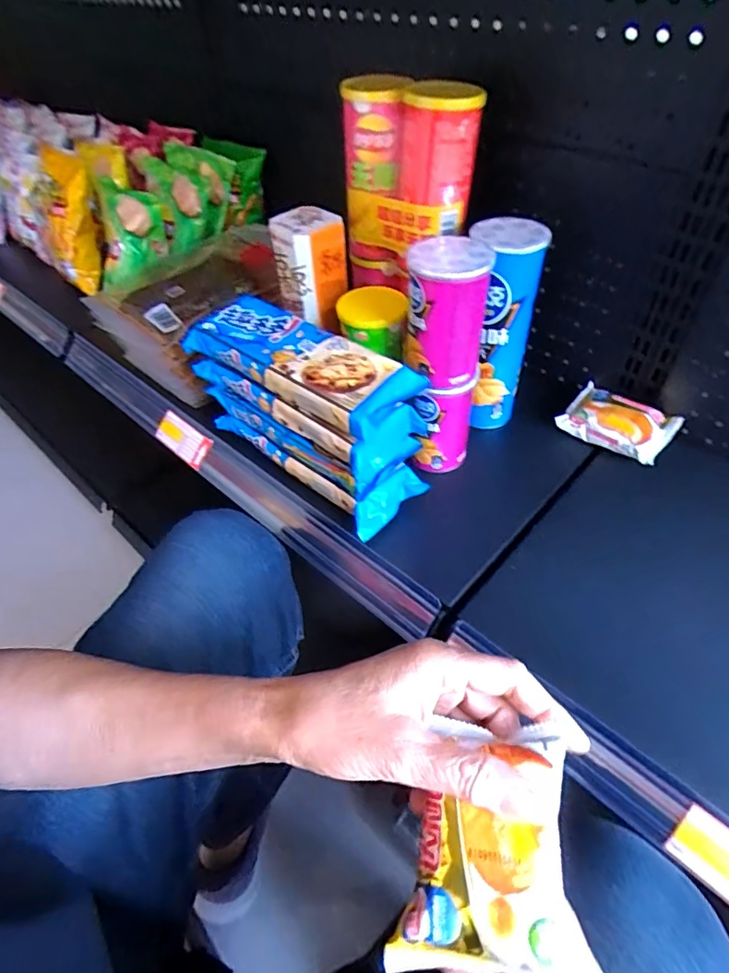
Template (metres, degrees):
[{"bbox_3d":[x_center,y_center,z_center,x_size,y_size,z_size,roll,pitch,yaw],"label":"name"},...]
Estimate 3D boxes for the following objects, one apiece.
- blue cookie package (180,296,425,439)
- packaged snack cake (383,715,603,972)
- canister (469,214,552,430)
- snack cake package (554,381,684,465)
[{"bbox_3d":[-0.062,-0.114,0.480,0.230,0.037,0.089,25,54,24],"label":"blue cookie package"},{"bbox_3d":[0.060,0.165,0.242,0.085,0.028,0.099,3,48,6],"label":"packaged snack cake"},{"bbox_3d":[0.138,-0.164,0.552,0.062,0.207,0.063,-15,49,-11],"label":"canister"},{"bbox_3d":[0.284,-0.071,0.581,0.107,0.028,0.071,32,57,28],"label":"snack cake package"}]

